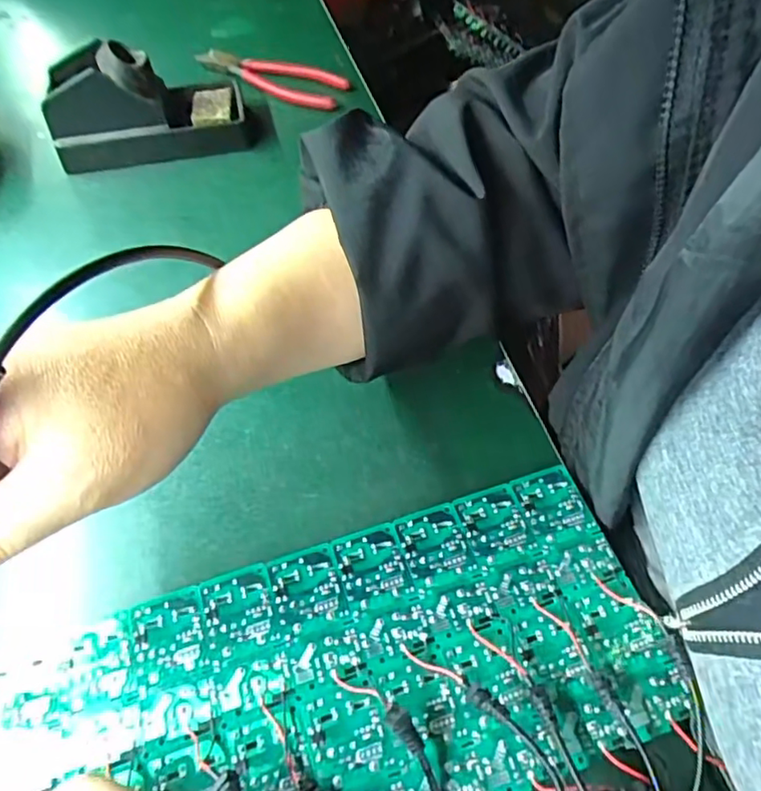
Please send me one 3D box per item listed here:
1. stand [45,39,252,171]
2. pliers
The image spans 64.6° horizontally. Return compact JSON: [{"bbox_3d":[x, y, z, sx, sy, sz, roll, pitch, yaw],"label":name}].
[{"bbox_3d":[-0.193,-0.248,0.502,0.157,0.074,0.081,-8,57,-5],"label":"stand"},{"bbox_3d":[-0.104,-0.311,0.579,0.160,0.020,0.049,28,61,17],"label":"pliers"}]

